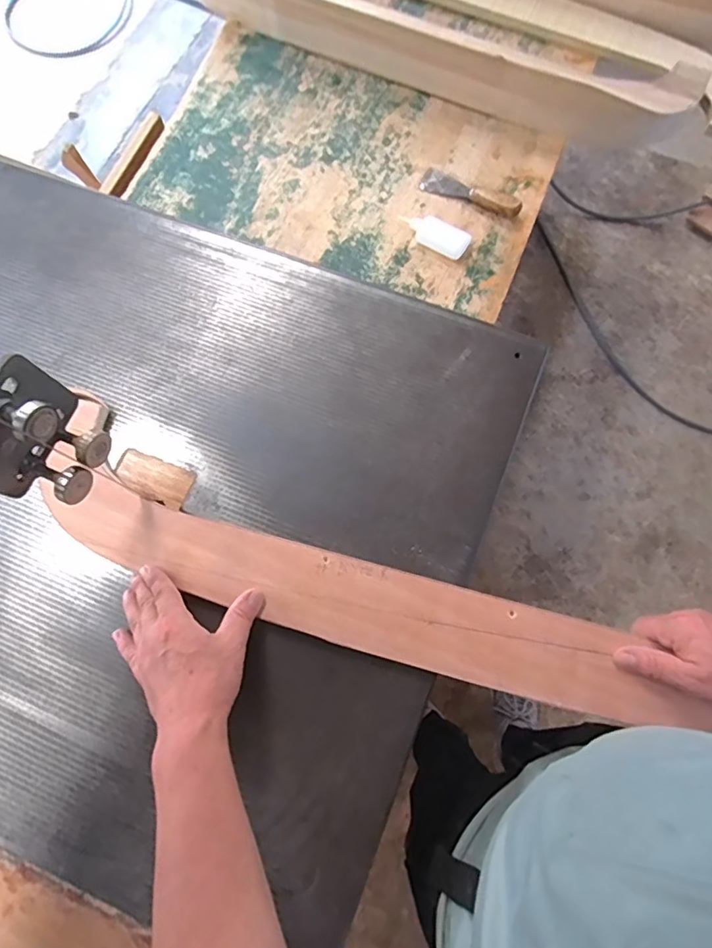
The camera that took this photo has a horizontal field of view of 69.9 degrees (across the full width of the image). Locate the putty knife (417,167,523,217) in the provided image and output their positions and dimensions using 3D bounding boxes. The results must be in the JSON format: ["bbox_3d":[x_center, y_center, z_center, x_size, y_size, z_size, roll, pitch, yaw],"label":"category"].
[{"bbox_3d":[0.170,-0.420,0.756,0.157,0.021,0.041,30,76,10],"label":"putty knife"}]

